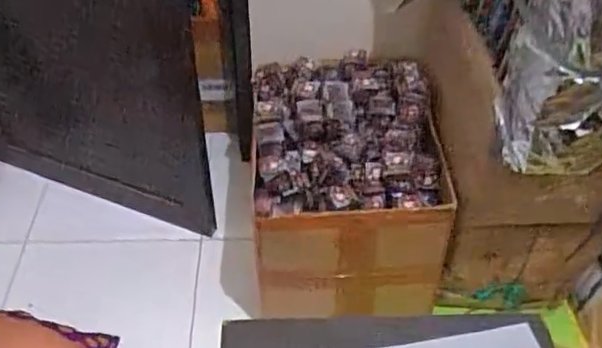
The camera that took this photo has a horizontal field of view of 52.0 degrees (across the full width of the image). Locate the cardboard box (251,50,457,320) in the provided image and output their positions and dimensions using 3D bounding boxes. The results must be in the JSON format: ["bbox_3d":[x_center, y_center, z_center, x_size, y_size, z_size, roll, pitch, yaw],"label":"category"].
[{"bbox_3d":[0.102,-0.007,1.523,0.425,0.309,0.566,-2,45,-3],"label":"cardboard box"}]

